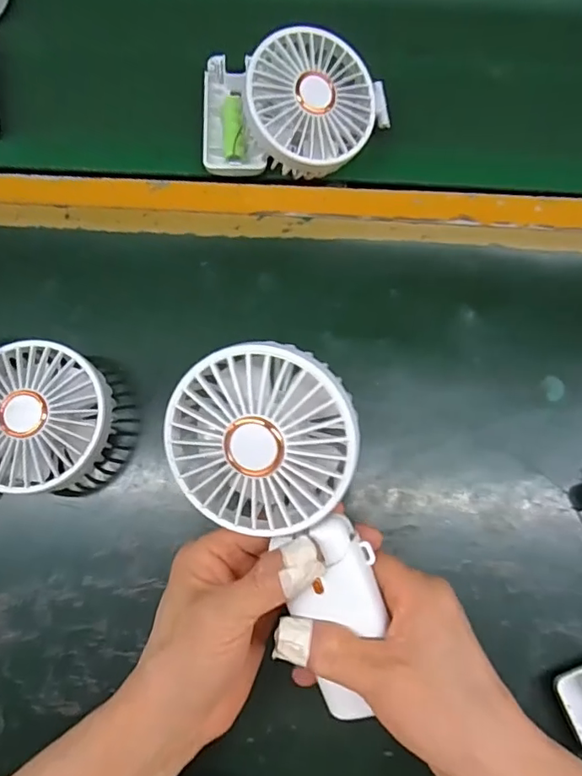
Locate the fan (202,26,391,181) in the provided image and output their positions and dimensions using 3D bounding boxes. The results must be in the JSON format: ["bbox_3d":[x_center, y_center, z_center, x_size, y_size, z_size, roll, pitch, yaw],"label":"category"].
[{"bbox_3d":[-0.002,-0.191,0.350,0.128,0.049,0.087,11,79,2],"label":"fan"}]

